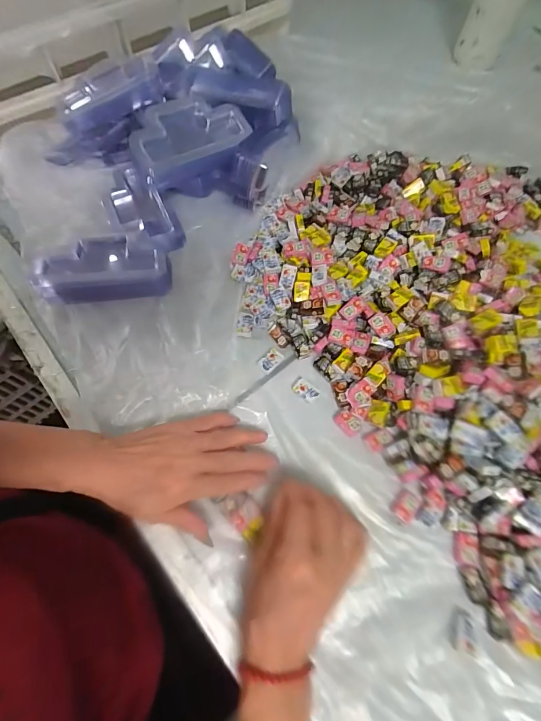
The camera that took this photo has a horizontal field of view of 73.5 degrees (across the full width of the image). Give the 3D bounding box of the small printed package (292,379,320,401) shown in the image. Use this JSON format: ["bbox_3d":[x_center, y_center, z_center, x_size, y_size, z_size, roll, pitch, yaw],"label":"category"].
[{"bbox_3d":[0.036,0.031,0.375,0.026,0.004,0.016,41,77,15],"label":"small printed package"}]

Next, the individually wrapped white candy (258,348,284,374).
[{"bbox_3d":[0.000,0.000,0.388,0.027,0.004,0.017,-43,75,-11],"label":"individually wrapped white candy"}]

